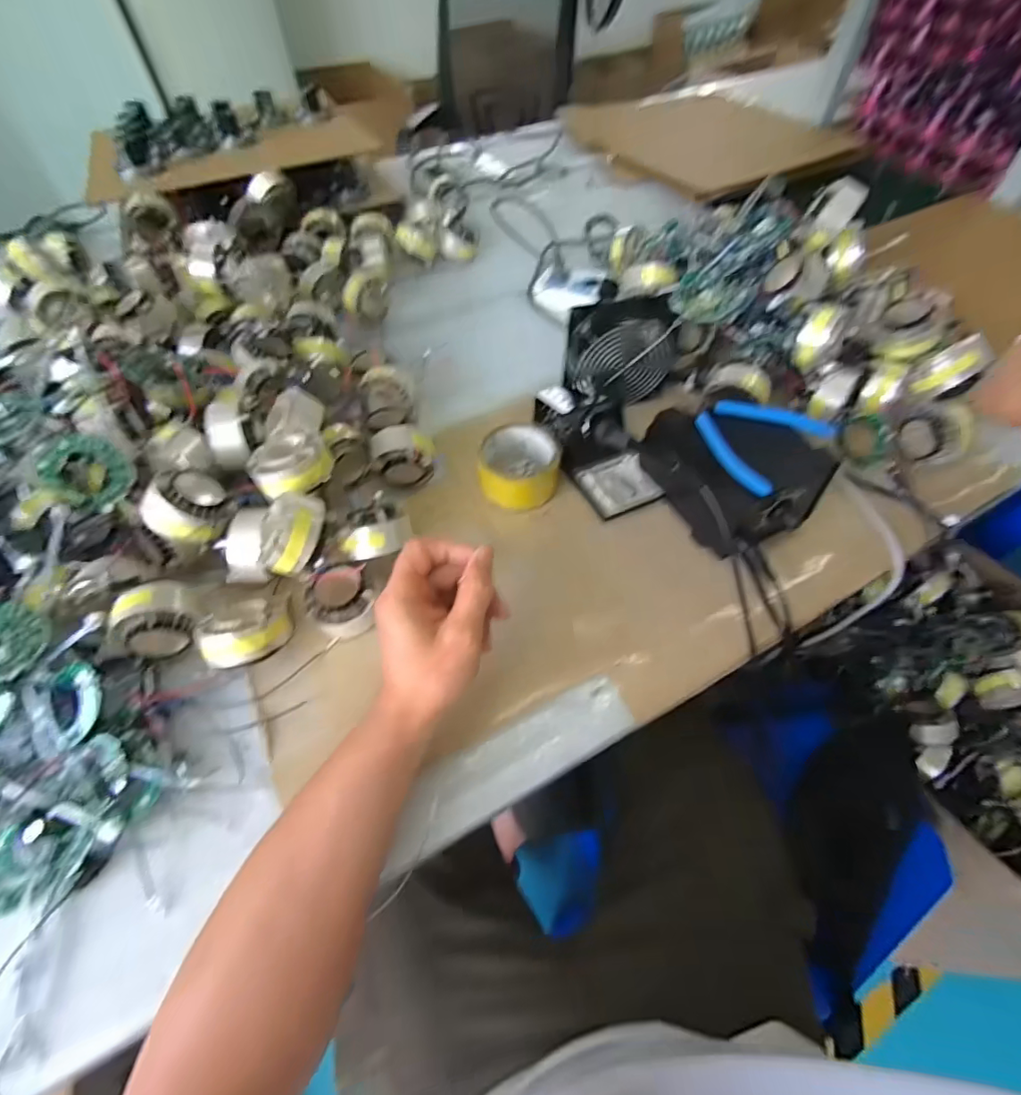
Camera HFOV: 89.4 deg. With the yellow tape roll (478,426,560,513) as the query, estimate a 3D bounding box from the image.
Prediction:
[{"bbox_3d":[0.009,-0.089,0.560,0.084,0.045,0.091,-2,55,0],"label":"yellow tape roll"}]

